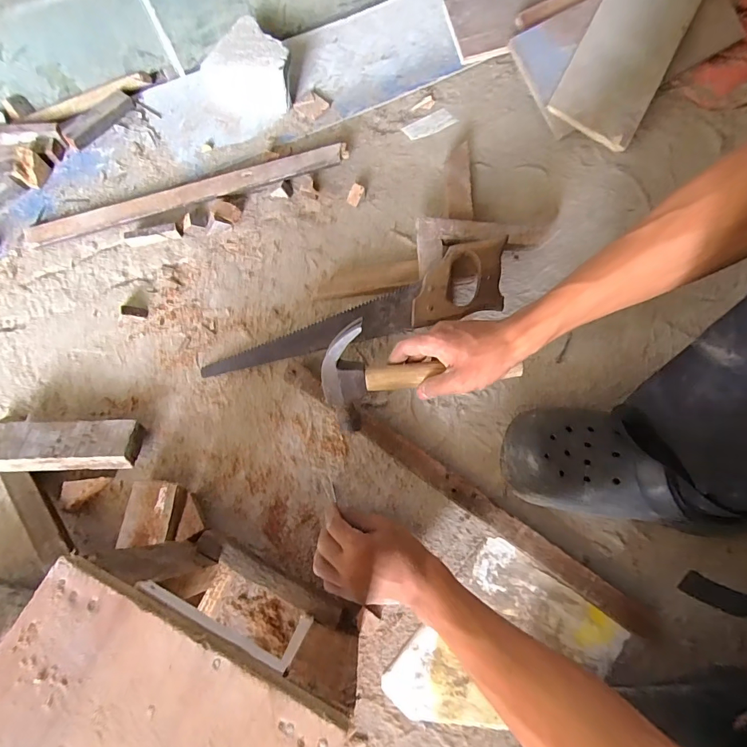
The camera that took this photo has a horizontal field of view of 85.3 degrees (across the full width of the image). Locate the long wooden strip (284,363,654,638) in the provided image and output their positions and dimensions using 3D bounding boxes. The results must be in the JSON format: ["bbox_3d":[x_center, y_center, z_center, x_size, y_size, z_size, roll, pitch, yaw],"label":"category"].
[{"bbox_3d":[0.092,0.134,0.484,0.492,0.028,0.028,34,75,11],"label":"long wooden strip"}]

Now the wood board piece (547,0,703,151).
[{"bbox_3d":[0.431,-0.556,0.658,0.164,0.022,0.366,29,89,-21],"label":"wood board piece"}]

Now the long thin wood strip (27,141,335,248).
[{"bbox_3d":[-0.286,-0.279,0.628,0.484,0.028,0.031,-16,72,-5],"label":"long thin wood strip"}]

